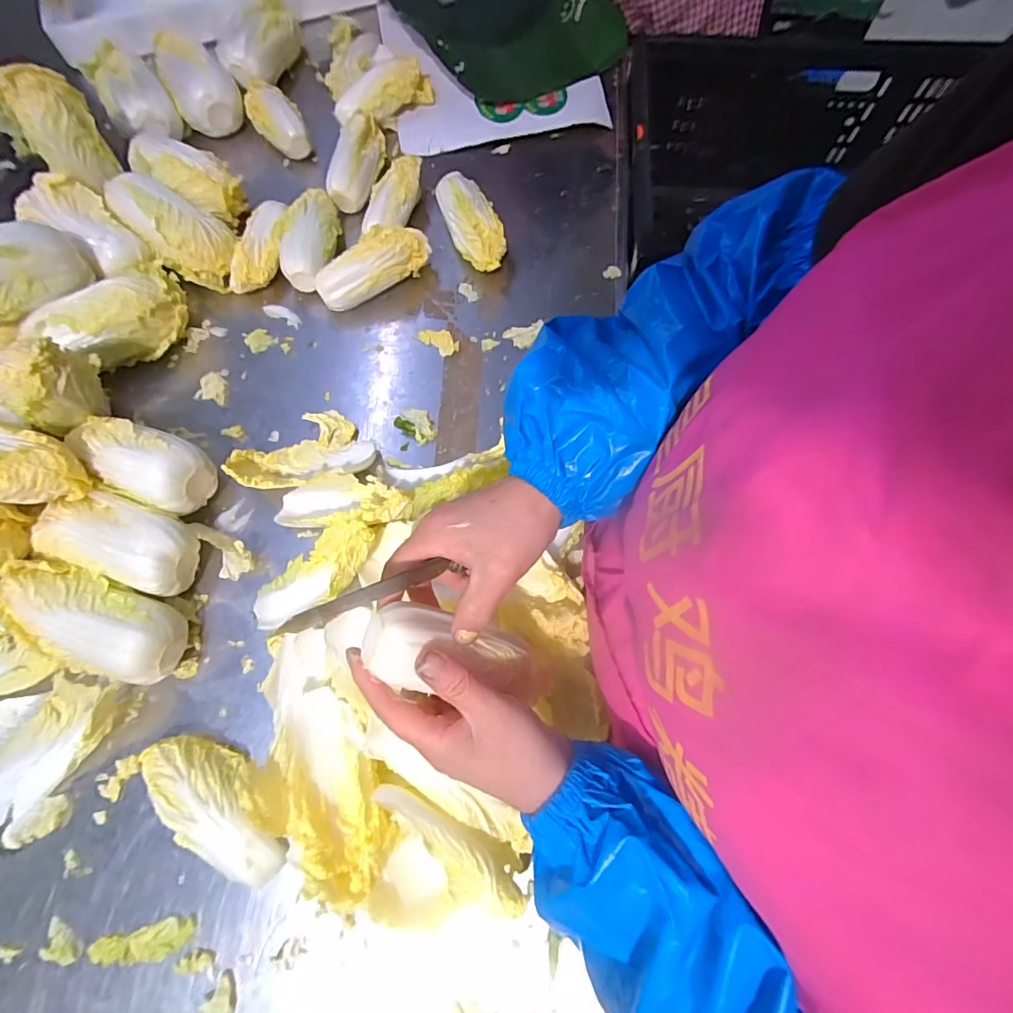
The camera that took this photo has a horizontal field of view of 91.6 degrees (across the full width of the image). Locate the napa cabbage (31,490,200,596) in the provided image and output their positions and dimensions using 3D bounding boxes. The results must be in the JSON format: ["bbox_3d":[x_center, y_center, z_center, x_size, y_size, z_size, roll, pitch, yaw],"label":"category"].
[{"bbox_3d":[-0.355,0.033,0.463,0.131,0.072,0.071,16,72,5],"label":"napa cabbage"}]

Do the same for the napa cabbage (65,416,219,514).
[{"bbox_3d":[-0.345,-0.038,0.481,0.117,0.077,0.067,20,73,6],"label":"napa cabbage"}]

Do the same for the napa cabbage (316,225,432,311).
[{"bbox_3d":[-0.156,-0.280,0.574,0.133,0.055,0.053,-23,73,-8],"label":"napa cabbage"}]

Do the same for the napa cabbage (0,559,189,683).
[{"bbox_3d":[-0.361,0.103,0.437,0.154,0.066,0.071,19,73,6],"label":"napa cabbage"}]

